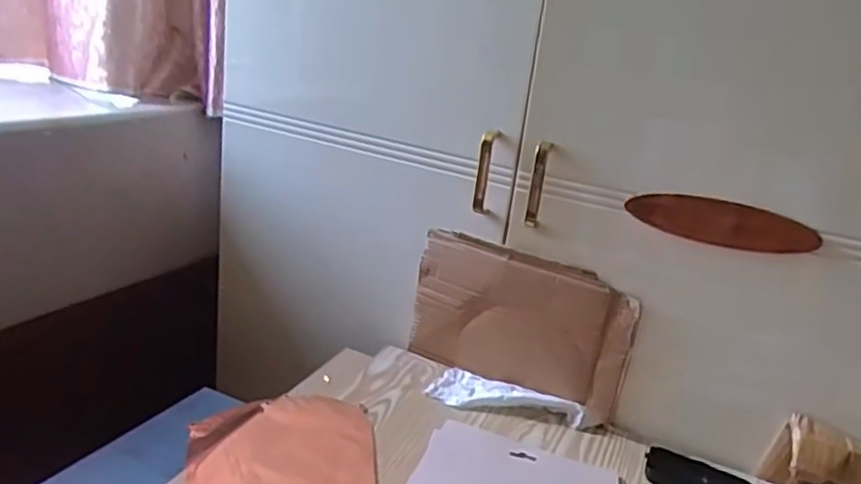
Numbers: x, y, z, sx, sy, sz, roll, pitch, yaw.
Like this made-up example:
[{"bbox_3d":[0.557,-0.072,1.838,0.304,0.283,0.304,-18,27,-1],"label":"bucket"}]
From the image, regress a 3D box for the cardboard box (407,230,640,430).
[{"bbox_3d":[0.106,0.100,0.847,0.268,0.175,0.025,16,20,22],"label":"cardboard box"}]

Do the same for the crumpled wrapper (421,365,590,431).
[{"bbox_3d":[0.088,0.188,0.827,0.179,0.021,0.074,16,20,23],"label":"crumpled wrapper"}]

